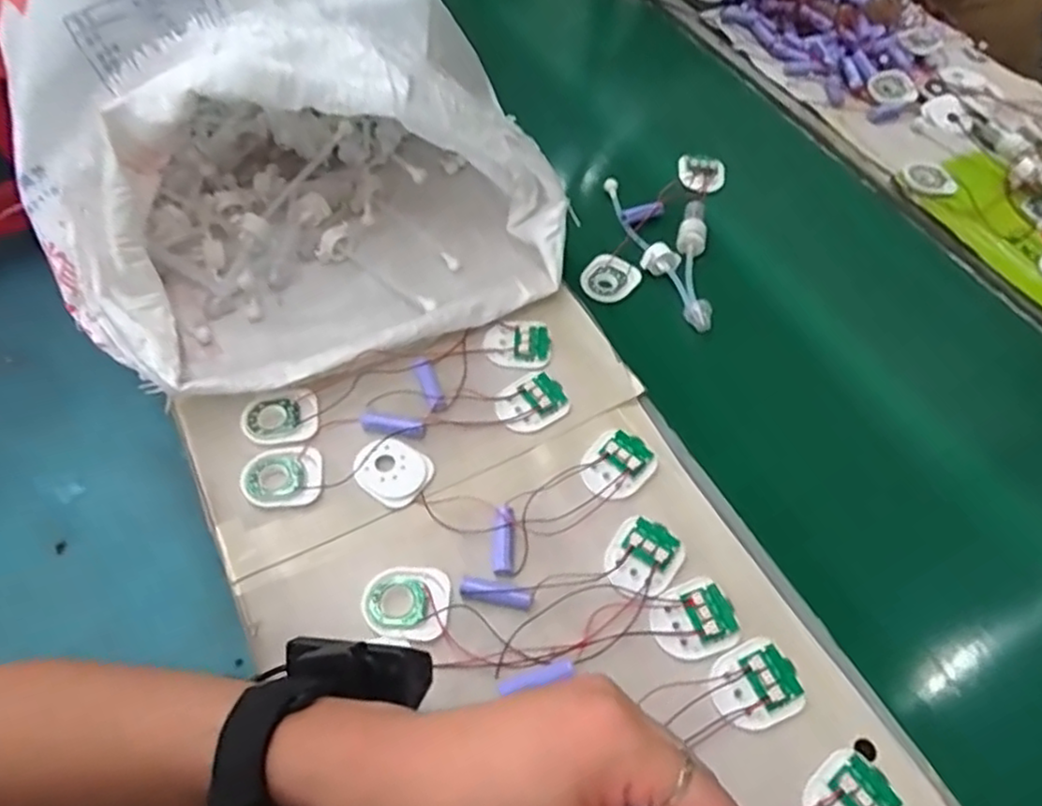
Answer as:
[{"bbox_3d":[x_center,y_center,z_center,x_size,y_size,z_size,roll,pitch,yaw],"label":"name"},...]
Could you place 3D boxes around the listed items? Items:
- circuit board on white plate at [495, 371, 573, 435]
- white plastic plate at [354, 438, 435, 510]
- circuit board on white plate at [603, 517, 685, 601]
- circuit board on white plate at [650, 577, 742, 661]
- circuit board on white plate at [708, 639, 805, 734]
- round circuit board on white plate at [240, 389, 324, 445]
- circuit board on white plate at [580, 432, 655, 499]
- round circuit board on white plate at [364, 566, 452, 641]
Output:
[{"bbox_3d":[0.009,-0.001,0.560,0.058,0.007,0.046,-30,63,-23],"label":"circuit board on white plate"},{"bbox_3d":[-0.095,0.050,0.516,0.053,0.010,0.047,29,58,15],"label":"white plastic plate"},{"bbox_3d":[0.086,0.109,0.485,0.049,0.008,0.058,34,59,17],"label":"circuit board on white plate"},{"bbox_3d":[0.115,0.144,0.463,0.057,0.009,0.048,-17,59,-16],"label":"circuit board on white plate"},{"bbox_3d":[0.149,0.180,0.441,0.058,0.008,0.047,-18,59,-16],"label":"circuit board on white plate"},{"bbox_3d":[-0.188,0.011,0.544,0.059,0.009,0.045,-13,58,-13],"label":"round circuit board on white plate"},{"bbox_3d":[0.073,0.047,0.529,0.048,0.010,0.061,35,60,18],"label":"circuit board on white plate"},{"bbox_3d":[-0.077,0.133,0.465,0.055,0.007,0.048,3,55,-3],"label":"round circuit board on white plate"}]

